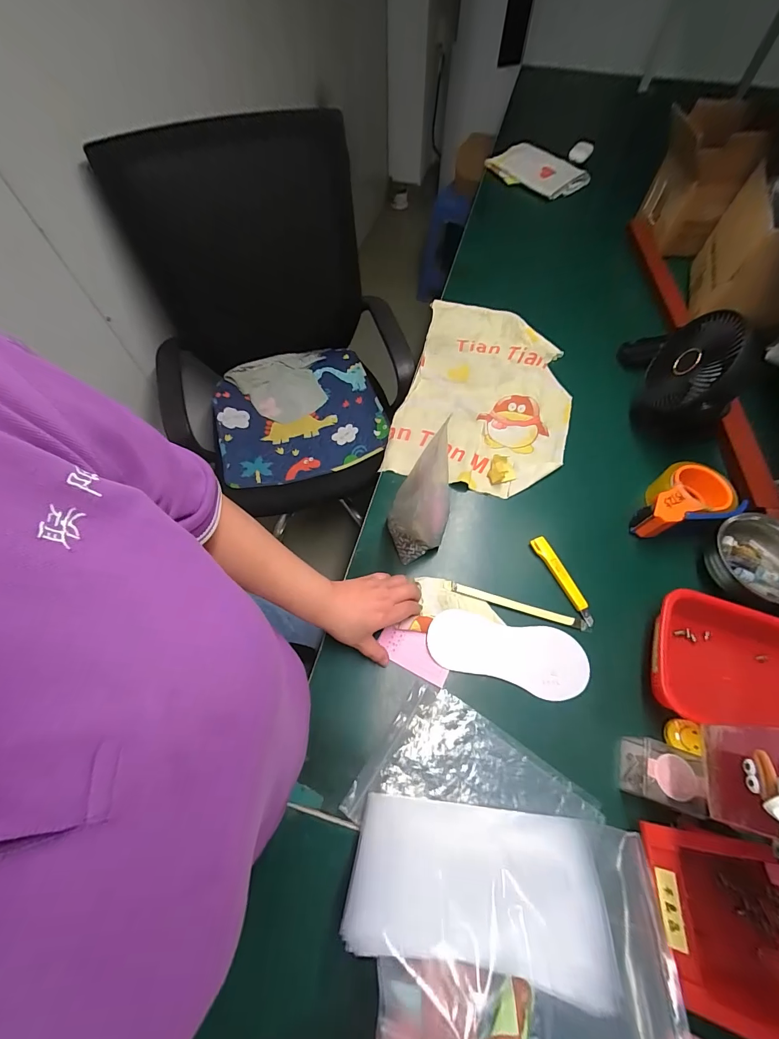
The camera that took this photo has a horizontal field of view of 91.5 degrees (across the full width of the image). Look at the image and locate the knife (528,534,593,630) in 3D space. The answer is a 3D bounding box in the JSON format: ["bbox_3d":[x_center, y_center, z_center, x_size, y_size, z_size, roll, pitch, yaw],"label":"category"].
[{"bbox_3d":[0.240,0.083,0.527,0.019,0.011,0.131,-21,64,-10],"label":"knife"}]

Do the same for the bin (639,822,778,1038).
[{"bbox_3d":[0.340,0.366,0.342,0.183,0.078,0.120,7,62,4],"label":"bin"}]

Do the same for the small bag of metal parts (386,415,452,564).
[{"bbox_3d":[0.044,-0.026,0.508,0.090,0.143,0.124,-1,62,0],"label":"small bag of metal parts"}]

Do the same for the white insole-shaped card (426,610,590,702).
[{"bbox_3d":[0.149,0.170,0.481,0.198,0.007,0.081,10,71,2],"label":"white insole-shaped card"}]

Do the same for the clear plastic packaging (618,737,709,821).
[{"bbox_3d":[0.293,0.275,0.408,0.058,0.056,0.059,19,64,11],"label":"clear plastic packaging"}]

